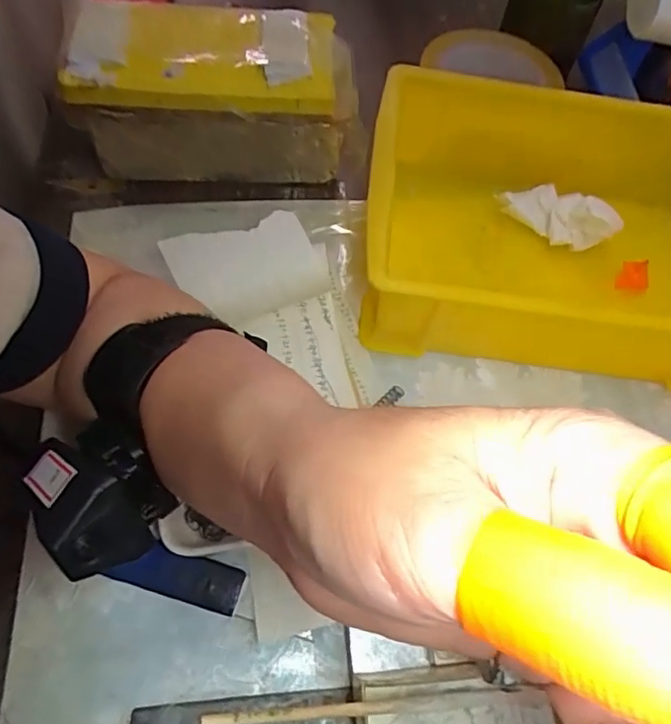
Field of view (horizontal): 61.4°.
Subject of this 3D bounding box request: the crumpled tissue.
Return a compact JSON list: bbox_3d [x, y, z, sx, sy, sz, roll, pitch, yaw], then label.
[{"bbox_3d":[0.156,-0.106,0.396,0.078,0.022,0.031,34,64,13],"label":"crumpled tissue"}]

